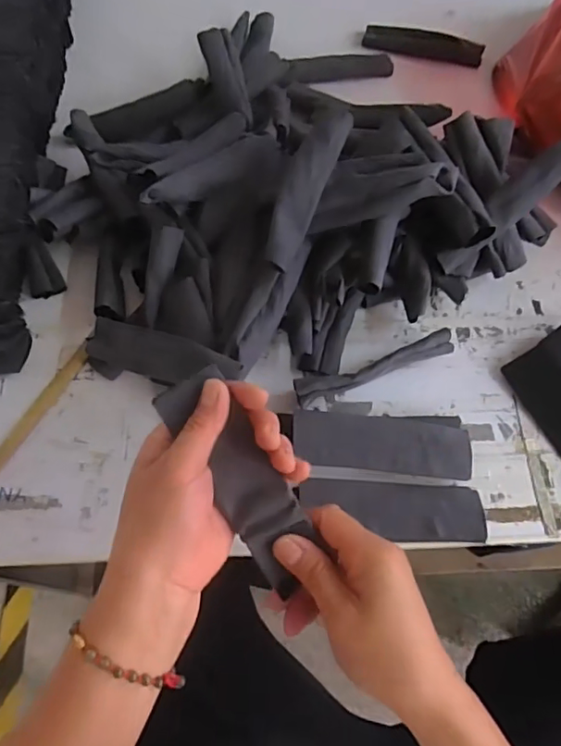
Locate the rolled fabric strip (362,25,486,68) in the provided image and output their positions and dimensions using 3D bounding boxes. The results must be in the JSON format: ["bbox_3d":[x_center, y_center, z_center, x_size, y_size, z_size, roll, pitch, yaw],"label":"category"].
[{"bbox_3d":[0.178,-0.409,0.677,0.146,0.024,0.023,13,66,4],"label":"rolled fabric strip"}]

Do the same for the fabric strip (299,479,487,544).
[{"bbox_3d":[0.092,0.113,0.444,0.147,0.009,0.046,4,65,-1],"label":"fabric strip"}]

